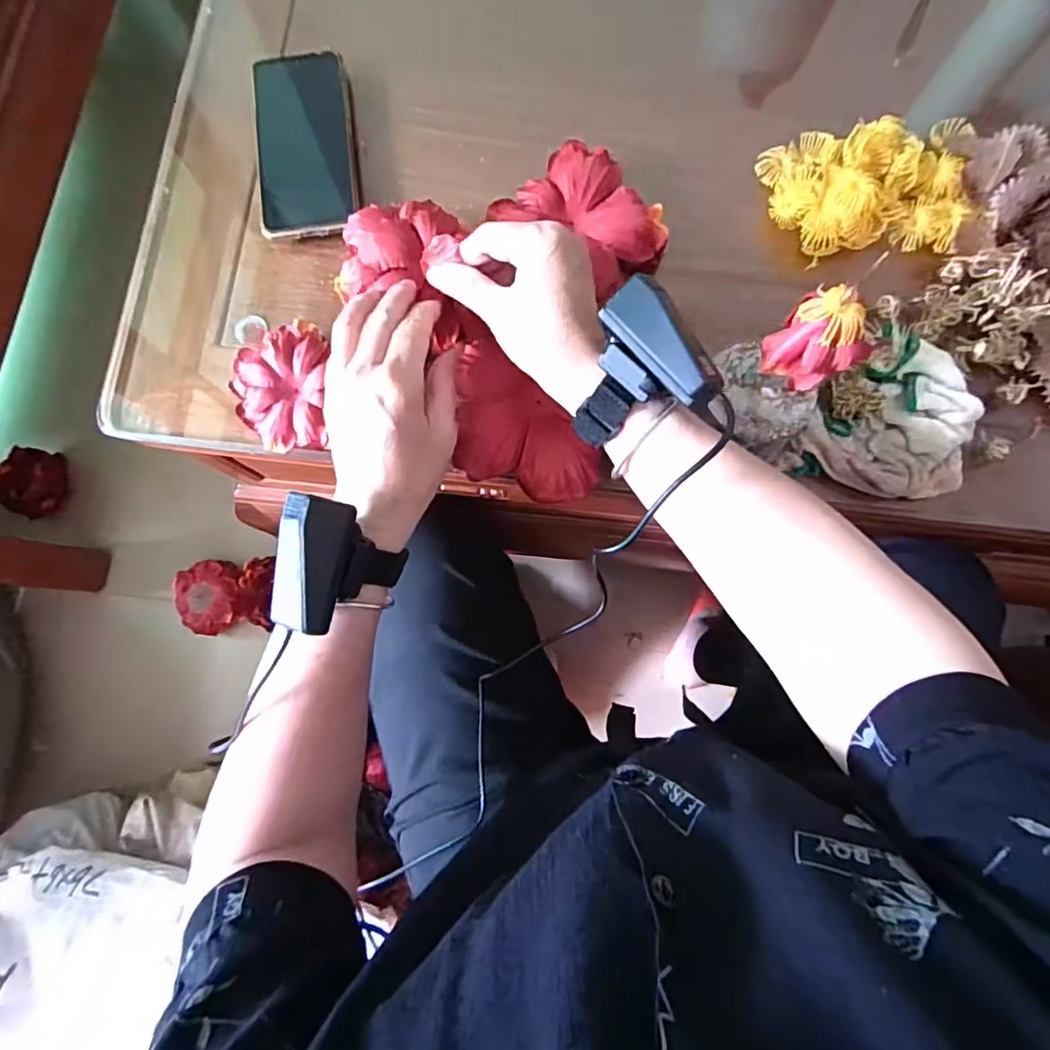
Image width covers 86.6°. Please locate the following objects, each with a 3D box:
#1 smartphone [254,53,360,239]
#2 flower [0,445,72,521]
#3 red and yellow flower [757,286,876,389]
[{"bbox_3d":[-0.174,-0.300,0.442,0.075,0.019,0.149,-7,80,-1],"label":"smartphone"},{"bbox_3d":[-0.804,-0.069,0.910,0.080,0.051,0.111,13,80,3],"label":"flower"},{"bbox_3d":[0.142,-0.090,0.273,0.032,0.038,0.037,-22,81,-4],"label":"red and yellow flower"}]

